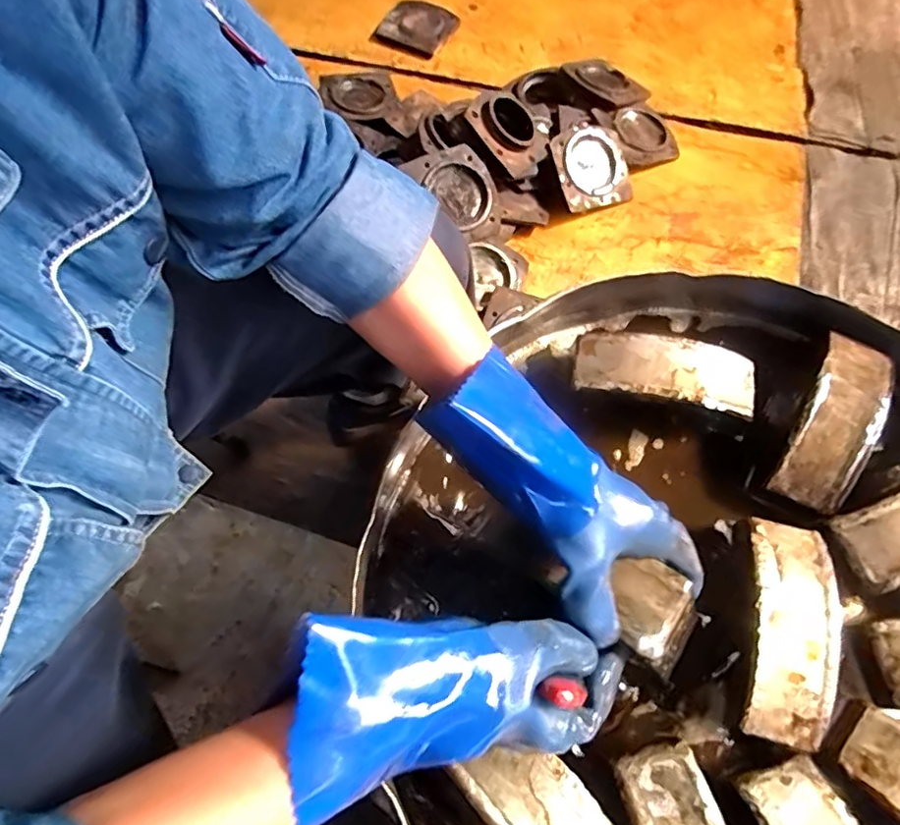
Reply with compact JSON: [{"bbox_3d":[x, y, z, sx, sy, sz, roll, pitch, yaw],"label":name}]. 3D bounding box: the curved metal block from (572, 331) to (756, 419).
[{"bbox_3d":[0.192,-0.036,0.495,0.156,0.031,0.055,11,69,8],"label":"curved metal block"}]

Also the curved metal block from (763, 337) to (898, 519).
[{"bbox_3d":[0.331,0.008,0.481,0.059,0.033,0.156,25,71,13],"label":"curved metal block"}]

